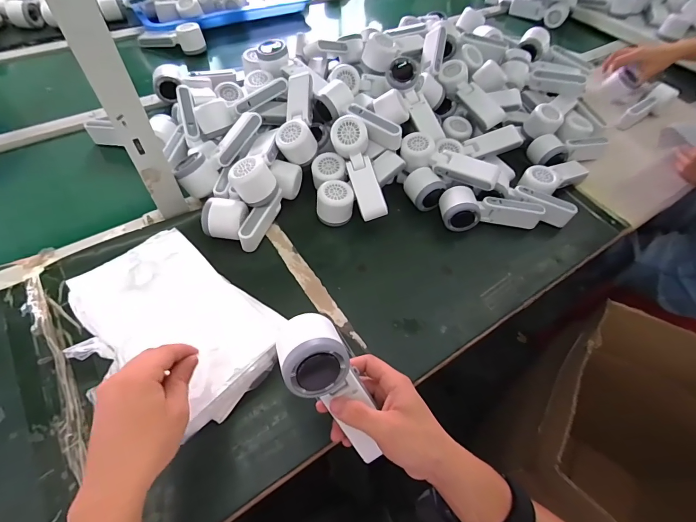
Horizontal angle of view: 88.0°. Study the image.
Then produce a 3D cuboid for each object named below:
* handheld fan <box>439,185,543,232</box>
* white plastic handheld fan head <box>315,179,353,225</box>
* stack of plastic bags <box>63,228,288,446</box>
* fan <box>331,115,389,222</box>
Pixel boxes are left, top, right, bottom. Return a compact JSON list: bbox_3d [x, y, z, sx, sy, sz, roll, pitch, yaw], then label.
[{"bbox_3d":[0.236,-0.092,0.600,0.167,0.061,0.065,-5,55,-6],"label":"handheld fan"},{"bbox_3d":[-0.022,-0.092,0.586,0.057,0.054,0.060,1,55,-2],"label":"white plastic handheld fan head"},{"bbox_3d":[-0.207,0.080,0.441,0.239,0.068,0.169,32,59,18],"label":"stack of plastic bags"},{"bbox_3d":[0.020,-0.145,0.574,0.051,0.046,0.163,-17,87,-16],"label":"fan"}]

